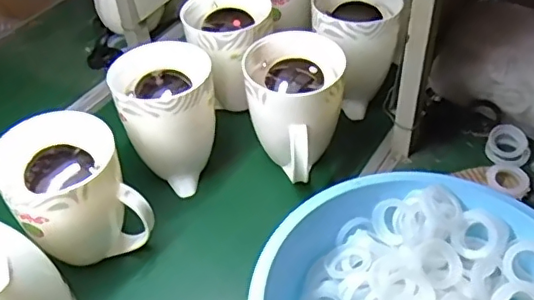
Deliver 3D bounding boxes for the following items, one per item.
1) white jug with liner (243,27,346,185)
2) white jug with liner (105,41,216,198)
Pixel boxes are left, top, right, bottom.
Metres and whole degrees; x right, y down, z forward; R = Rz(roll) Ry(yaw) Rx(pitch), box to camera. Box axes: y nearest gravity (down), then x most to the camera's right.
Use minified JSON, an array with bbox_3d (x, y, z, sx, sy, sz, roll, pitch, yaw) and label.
[{"bbox_3d":[0.043,-0.064,0.858,0.148,0.162,0.149,0,44,4],"label":"white jug with liner"},{"bbox_3d":[-0.148,-0.046,0.868,0.151,0.180,0.152,-2,44,2],"label":"white jug with liner"}]

